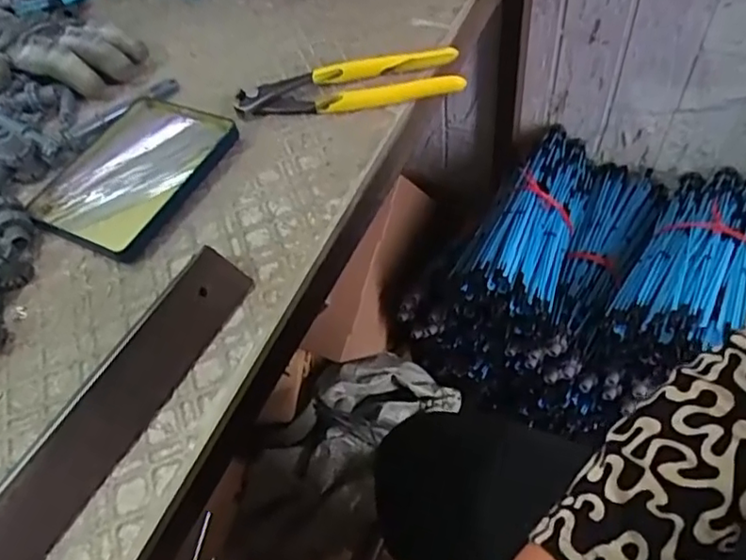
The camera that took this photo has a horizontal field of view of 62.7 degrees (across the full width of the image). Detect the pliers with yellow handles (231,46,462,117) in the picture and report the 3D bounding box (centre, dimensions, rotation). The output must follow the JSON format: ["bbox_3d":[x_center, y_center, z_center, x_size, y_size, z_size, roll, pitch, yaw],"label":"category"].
[{"bbox_3d":[-0.018,-0.144,0.449,0.161,0.023,0.043,-6,54,3],"label":"pliers with yellow handles"}]

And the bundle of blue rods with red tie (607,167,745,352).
[{"bbox_3d":[0.394,-0.040,0.729,0.122,0.073,0.298,26,61,23],"label":"bundle of blue rods with red tie"}]

